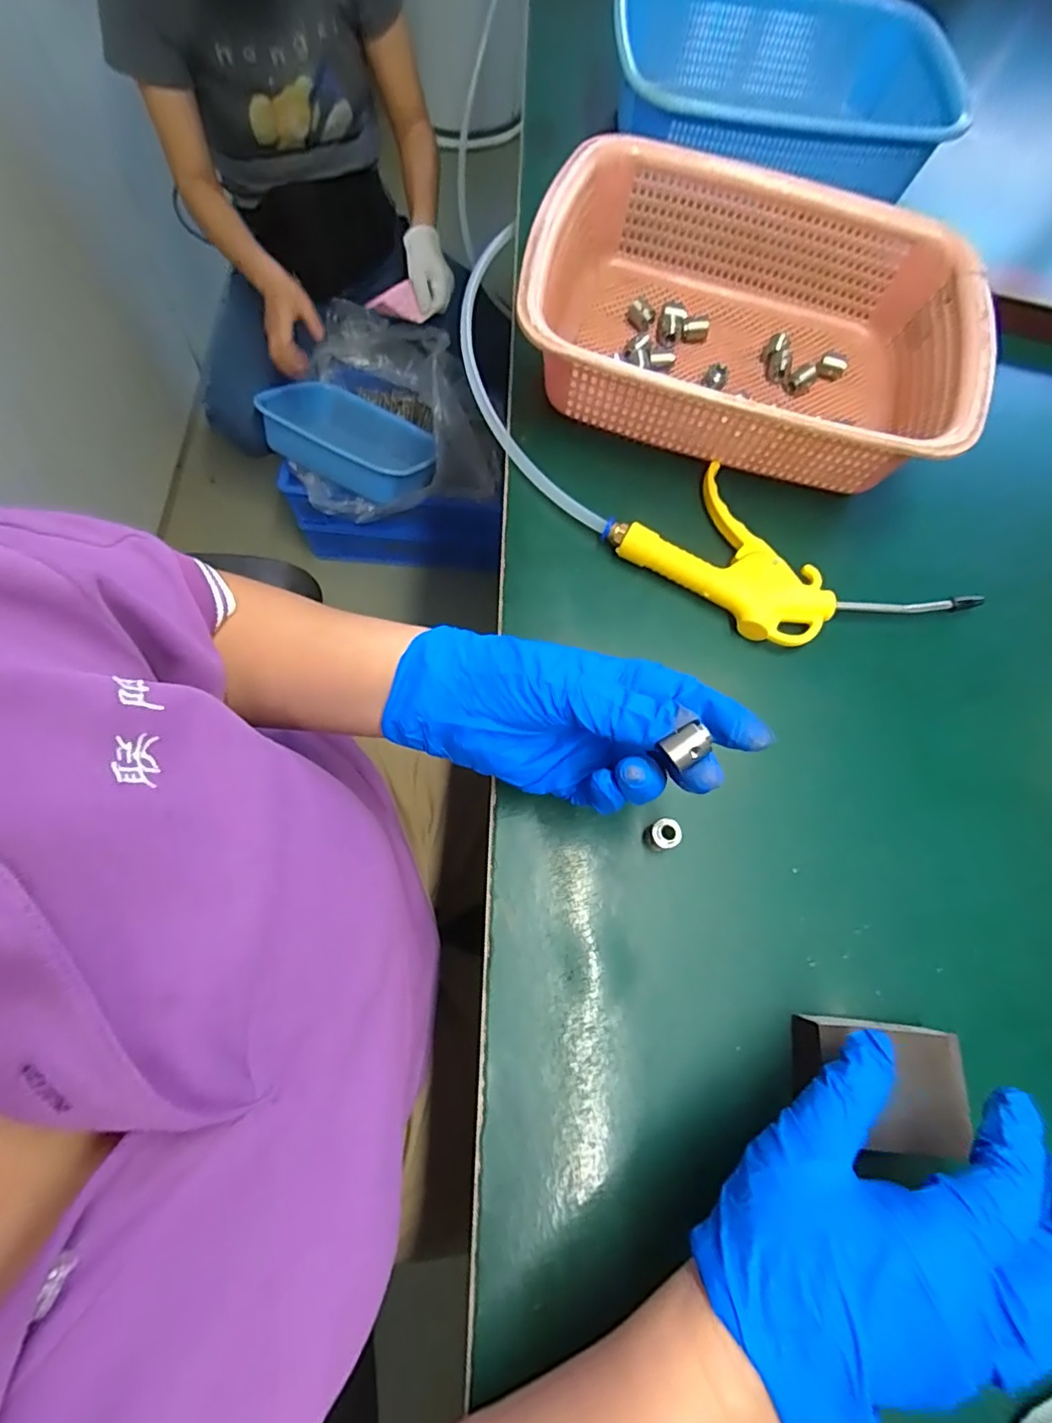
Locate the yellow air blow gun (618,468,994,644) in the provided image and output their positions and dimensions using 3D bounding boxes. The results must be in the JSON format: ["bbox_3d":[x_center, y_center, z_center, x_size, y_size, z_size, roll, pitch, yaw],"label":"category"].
[{"bbox_3d":[0.169,-0.088,0.375,0.207,0.027,0.105,34,72,8],"label":"yellow air blow gun"}]

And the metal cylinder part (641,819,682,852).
[{"bbox_3d":[0.073,0.067,0.312,0.016,0.018,0.015,-12,72,-8],"label":"metal cylinder part"}]

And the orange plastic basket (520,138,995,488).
[{"bbox_3d":[0.150,-0.263,0.399,0.290,0.080,0.213,16,70,1],"label":"orange plastic basket"}]

